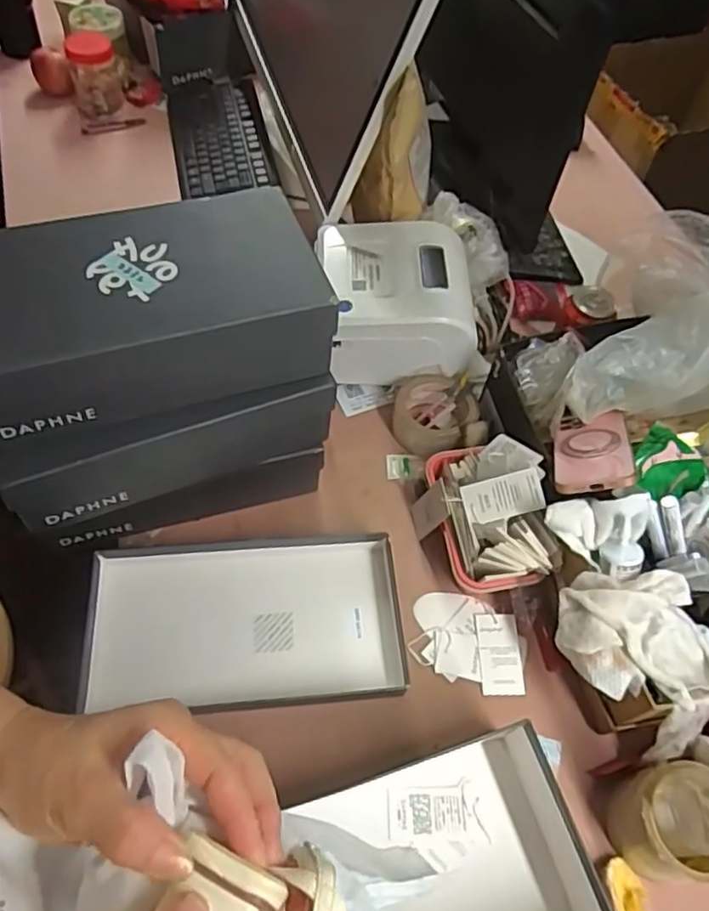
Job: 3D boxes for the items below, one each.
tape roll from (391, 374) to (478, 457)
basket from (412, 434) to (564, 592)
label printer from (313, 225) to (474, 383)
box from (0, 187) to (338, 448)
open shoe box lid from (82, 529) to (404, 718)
[{"bbox_3d":[0.095,-0.050,0.805,0.098,0.045,0.105,2,58,-3],"label":"tape roll"},{"bbox_3d":[0.134,0.061,0.696,0.119,0.112,0.167,-5,59,-7],"label":"basket"},{"bbox_3d":[0.047,-0.193,0.819,0.175,0.115,0.177,-5,59,-7],"label":"label printer"},{"bbox_3d":[-0.181,-0.129,0.569,0.291,0.093,0.162,-14,60,-12],"label":"box"},{"bbox_3d":[-0.107,0.166,0.655,0.305,0.032,0.159,-2,59,-5],"label":"open shoe box lid"}]

